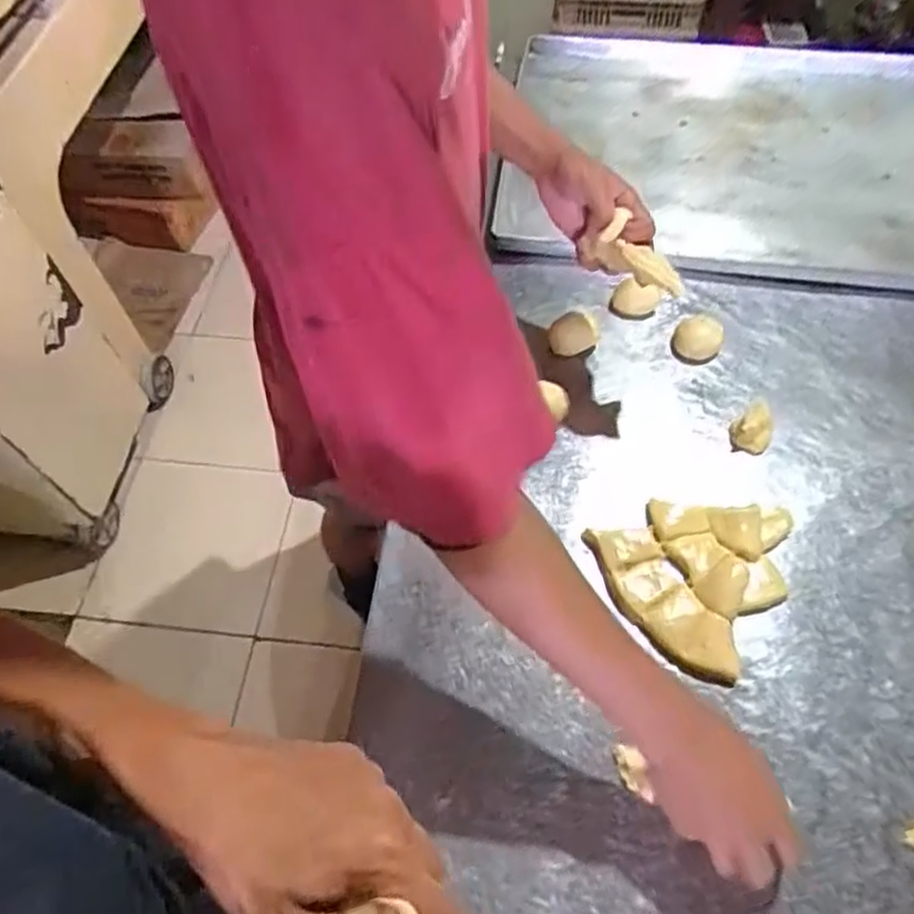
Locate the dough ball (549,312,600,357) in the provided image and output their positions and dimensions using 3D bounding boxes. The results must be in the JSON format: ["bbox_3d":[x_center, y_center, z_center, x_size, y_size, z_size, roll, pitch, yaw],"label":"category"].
[{"bbox_3d":[0.130,-0.135,0.770,0.055,0.030,0.040,-8,59,-2],"label":"dough ball"}]

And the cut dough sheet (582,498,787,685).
[{"bbox_3d":[0.221,0.090,0.622,0.170,0.034,0.157,-37,64,-18],"label":"cut dough sheet"}]

